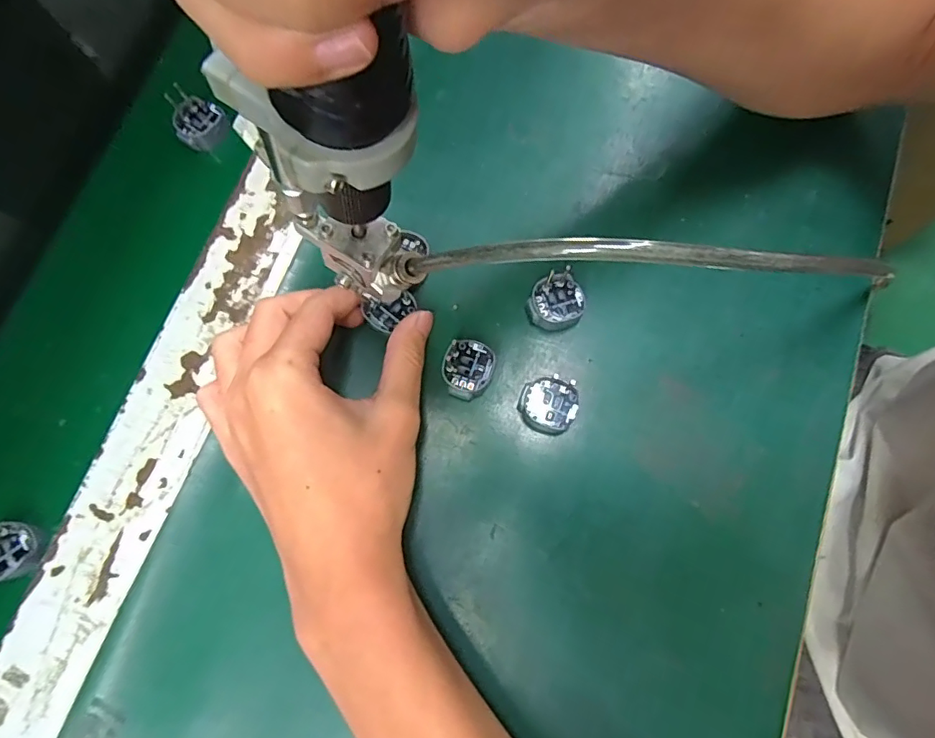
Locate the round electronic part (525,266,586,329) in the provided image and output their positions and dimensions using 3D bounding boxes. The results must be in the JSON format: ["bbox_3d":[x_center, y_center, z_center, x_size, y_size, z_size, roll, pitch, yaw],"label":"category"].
[{"bbox_3d":[0.045,-0.033,0.269,0.028,0.011,0.028,0,77,1],"label":"round electronic part"}]

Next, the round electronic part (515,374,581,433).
[{"bbox_3d":[0.040,0.017,0.259,0.027,0.010,0.028,0,77,1],"label":"round electronic part"}]

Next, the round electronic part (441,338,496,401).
[{"bbox_3d":[0.000,0.000,0.262,0.024,0.011,0.028,21,78,5],"label":"round electronic part"}]

